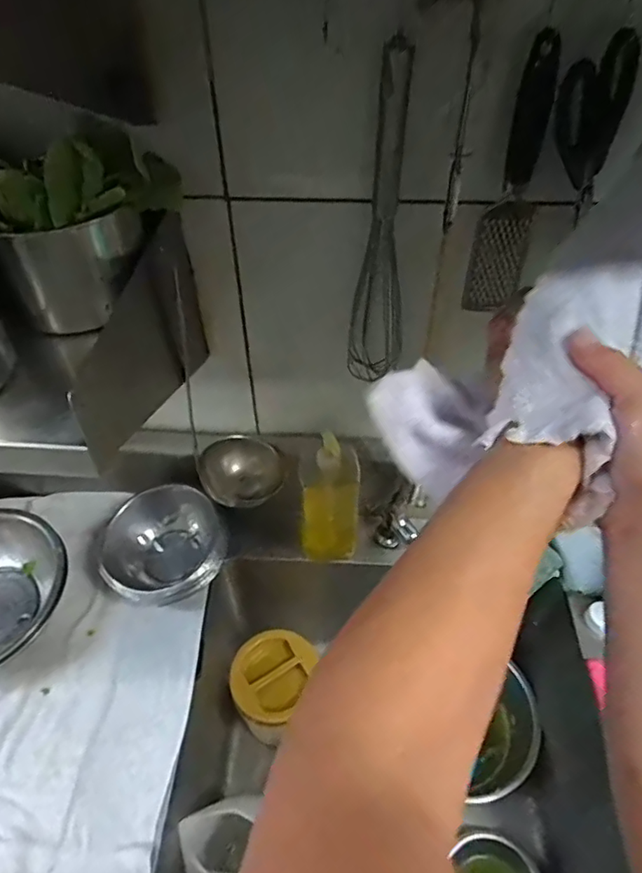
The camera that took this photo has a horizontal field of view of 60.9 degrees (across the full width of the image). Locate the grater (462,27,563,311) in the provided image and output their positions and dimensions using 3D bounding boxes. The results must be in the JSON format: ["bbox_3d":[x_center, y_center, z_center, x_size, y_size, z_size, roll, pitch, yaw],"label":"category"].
[{"bbox_3d":[0.177,-0.228,0.510,0.051,0.233,0.028,16,49,15],"label":"grater"}]

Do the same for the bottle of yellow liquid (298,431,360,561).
[{"bbox_3d":[0.011,0.087,0.745,0.077,0.213,0.054,3,46,3],"label":"bottle of yellow liquid"}]

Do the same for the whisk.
[{"bbox_3d":[0.061,-0.198,0.561,0.061,0.333,0.040,1,46,2],"label":"whisk"}]

